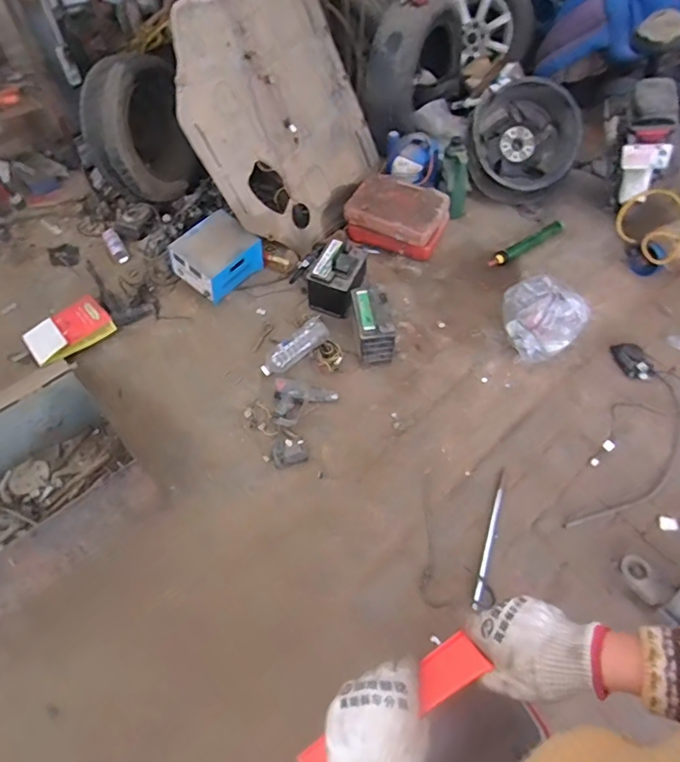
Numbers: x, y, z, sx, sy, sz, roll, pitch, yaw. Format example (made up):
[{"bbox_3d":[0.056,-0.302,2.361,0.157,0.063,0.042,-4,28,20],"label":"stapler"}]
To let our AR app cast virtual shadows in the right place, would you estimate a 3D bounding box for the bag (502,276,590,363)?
[{"bbox_3d":[0.698,-0.245,1.800,0.252,0.158,0.305,-32,62,-20],"label":"bag"}]

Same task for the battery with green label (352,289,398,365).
[{"bbox_3d":[0.111,-0.200,1.773,0.129,0.217,0.216,-9,57,-7],"label":"battery with green label"}]

